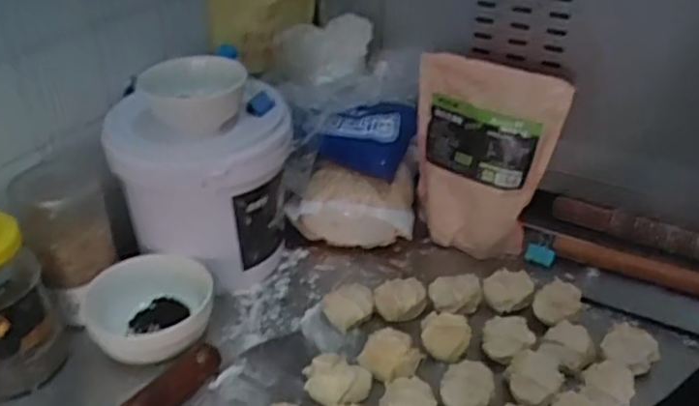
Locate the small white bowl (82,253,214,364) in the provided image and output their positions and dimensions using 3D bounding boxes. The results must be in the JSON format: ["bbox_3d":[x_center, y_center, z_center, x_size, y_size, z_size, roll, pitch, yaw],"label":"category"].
[{"bbox_3d":[-0.214,0.119,0.696,0.132,0.067,0.112,-7,33,-12],"label":"small white bowl"}]

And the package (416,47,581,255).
[{"bbox_3d":[0.160,-0.053,0.818,0.186,0.249,0.053,24,30,34],"label":"package"}]

